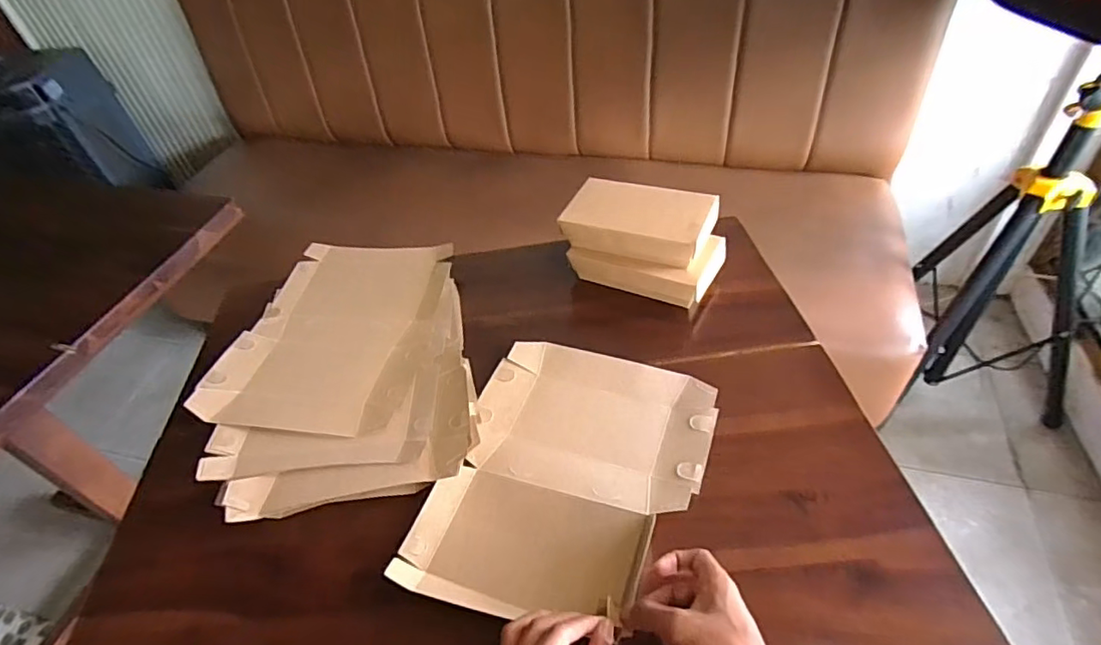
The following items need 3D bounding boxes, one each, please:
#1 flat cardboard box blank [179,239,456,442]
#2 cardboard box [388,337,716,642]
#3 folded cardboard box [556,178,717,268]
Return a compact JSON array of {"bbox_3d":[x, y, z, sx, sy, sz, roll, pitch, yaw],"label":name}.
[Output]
[{"bbox_3d":[-0.275,0.004,0.735,0.241,0.018,0.313,2,46,10],"label":"flat cardboard box blank"},{"bbox_3d":[0.023,0.146,0.577,0.243,0.023,0.308,11,48,18],"label":"cardboard box"},{"bbox_3d":[0.119,-0.135,0.751,0.184,0.043,0.108,14,49,20],"label":"folded cardboard box"}]

